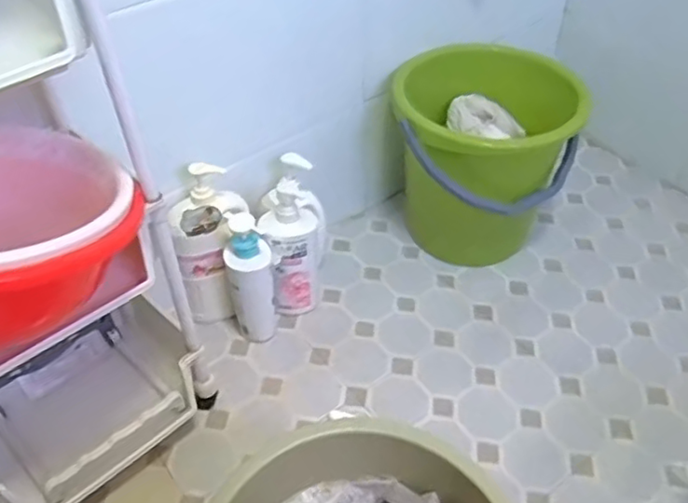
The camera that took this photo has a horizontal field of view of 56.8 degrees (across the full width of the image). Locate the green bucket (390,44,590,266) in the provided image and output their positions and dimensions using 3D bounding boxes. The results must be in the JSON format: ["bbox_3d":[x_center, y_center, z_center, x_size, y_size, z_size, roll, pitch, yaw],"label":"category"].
[{"bbox_3d":[0.245,-0.155,1.163,0.297,0.333,0.268,13,47,12],"label":"green bucket"}]

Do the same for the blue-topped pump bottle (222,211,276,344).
[{"bbox_3d":[-0.150,0.043,1.023,0.069,0.242,0.080,-10,47,-10],"label":"blue-topped pump bottle"}]

